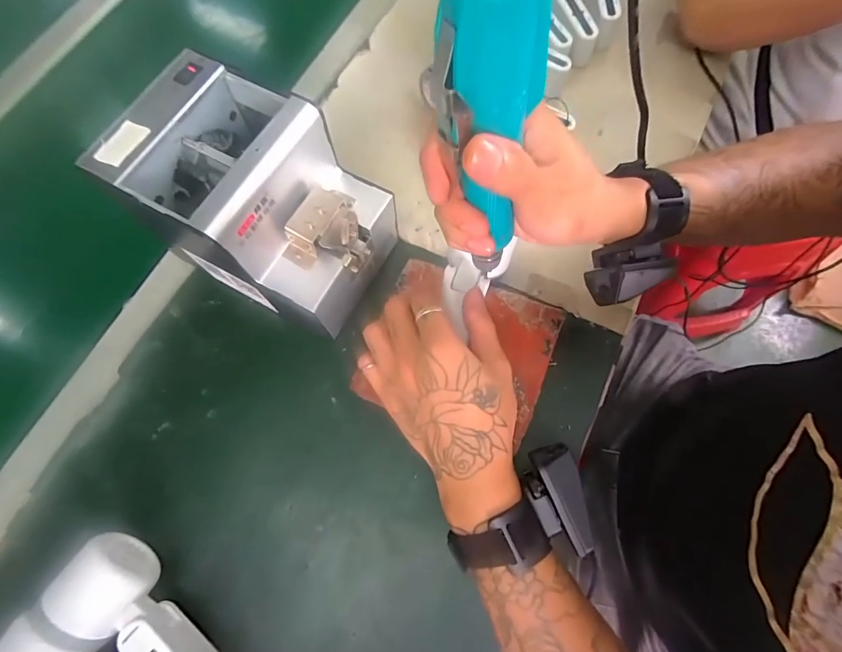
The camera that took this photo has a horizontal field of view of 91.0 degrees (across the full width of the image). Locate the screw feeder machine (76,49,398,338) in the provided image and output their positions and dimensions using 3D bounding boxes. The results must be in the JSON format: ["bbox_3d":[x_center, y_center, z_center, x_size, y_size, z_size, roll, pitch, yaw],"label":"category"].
[{"bbox_3d":[-0.125,-0.097,0.348,0.170,0.146,0.121,28,75,10],"label":"screw feeder machine"}]

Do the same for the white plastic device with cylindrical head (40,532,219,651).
[{"bbox_3d":[-0.193,0.224,0.294,0.052,0.056,0.169,-43,76,-11],"label":"white plastic device with cylindrical head"}]

